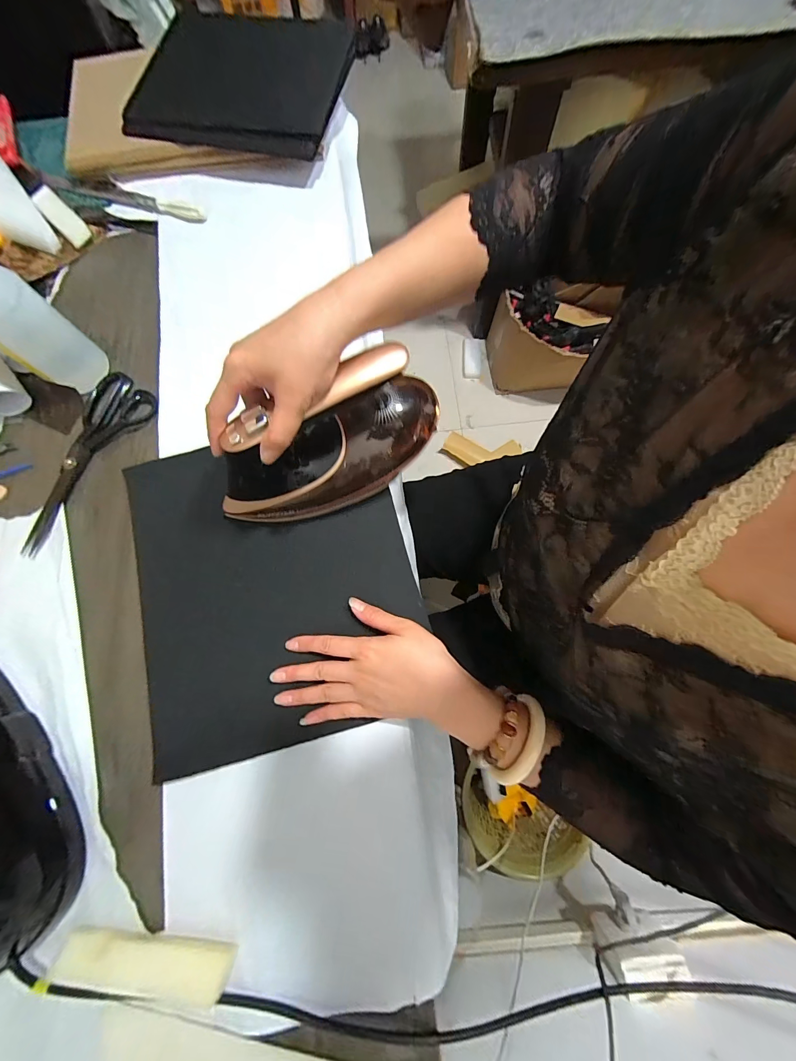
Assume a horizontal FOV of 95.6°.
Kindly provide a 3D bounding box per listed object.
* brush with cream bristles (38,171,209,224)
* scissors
[{"bbox_3d":[-0.414,-0.509,0.553,0.259,0.020,0.037,16,76,6],"label":"brush with cream bristles"},{"bbox_3d":[-0.389,-0.086,0.444,0.081,0.016,0.239,27,78,8],"label":"scissors"}]

